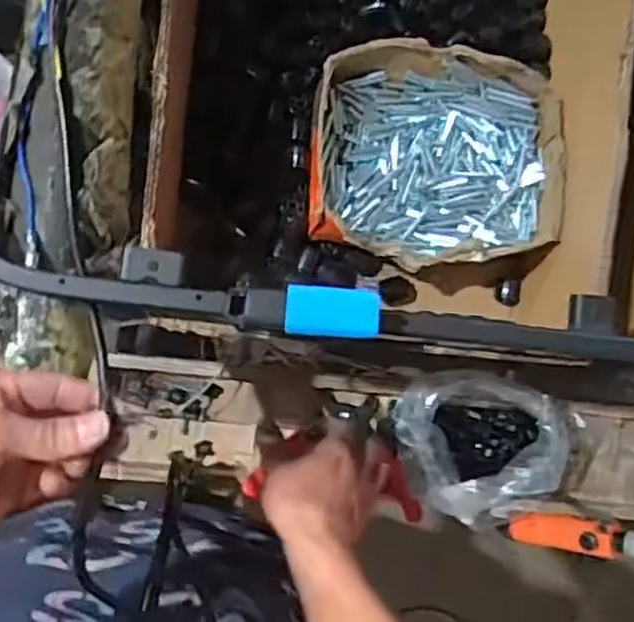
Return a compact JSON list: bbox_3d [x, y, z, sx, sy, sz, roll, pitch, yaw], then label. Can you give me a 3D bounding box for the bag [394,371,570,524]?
[{"bbox_3d":[0.167,0.140,0.757,0.178,0.098,0.146,7,88,-6],"label":"bag"}]

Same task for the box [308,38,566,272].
[{"bbox_3d":[0.092,-0.122,0.591,0.190,0.067,0.171,3,89,-6],"label":"box"}]

